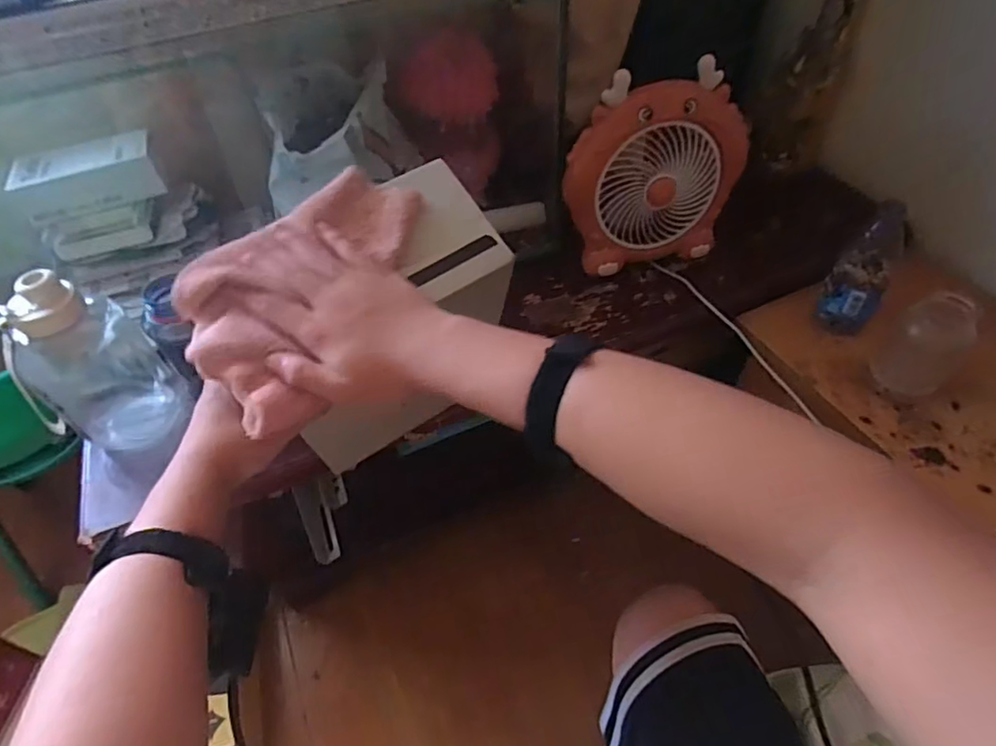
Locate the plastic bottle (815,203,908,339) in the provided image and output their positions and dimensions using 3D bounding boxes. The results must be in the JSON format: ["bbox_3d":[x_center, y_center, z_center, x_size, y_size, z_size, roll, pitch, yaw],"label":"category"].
[{"bbox_3d":[0.490,-0.135,0.775,0.073,0.184,0.068,30,57,26],"label":"plastic bottle"}]

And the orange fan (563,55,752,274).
[{"bbox_3d":[0.212,-0.264,0.783,0.234,0.238,0.066,-13,49,-8],"label":"orange fan"}]

